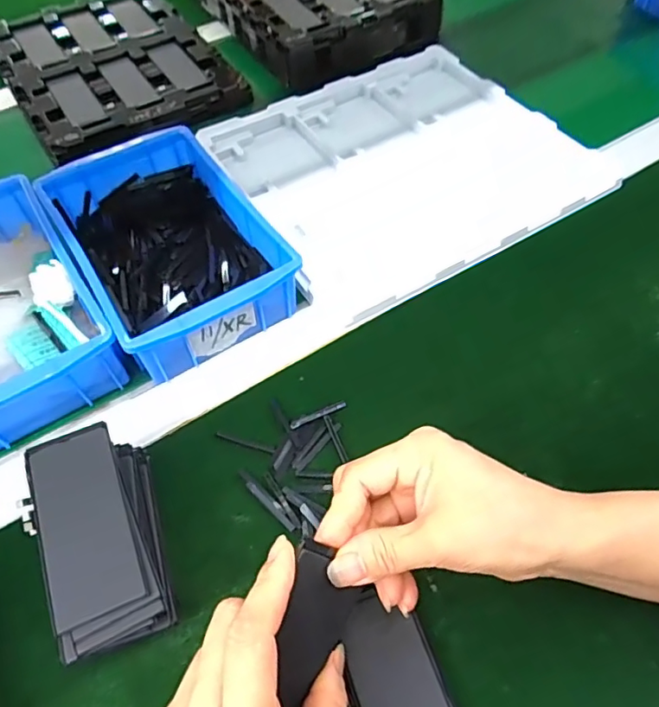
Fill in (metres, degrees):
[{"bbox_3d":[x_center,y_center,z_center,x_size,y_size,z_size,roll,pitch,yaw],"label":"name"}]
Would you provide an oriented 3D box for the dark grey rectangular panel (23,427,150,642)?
[{"bbox_3d":[-0.128,0.085,0.274,0.044,0.010,0.098,-21,59,-12],"label":"dark grey rectangular panel"}]

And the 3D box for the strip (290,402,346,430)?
[{"bbox_3d":[-0.008,0.042,0.364,0.041,0.004,0.006,-22,59,-13],"label":"strip"}]

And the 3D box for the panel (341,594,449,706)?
[{"bbox_3d":[0.037,0.177,0.271,0.041,0.010,0.093,-17,58,-10],"label":"panel"}]

